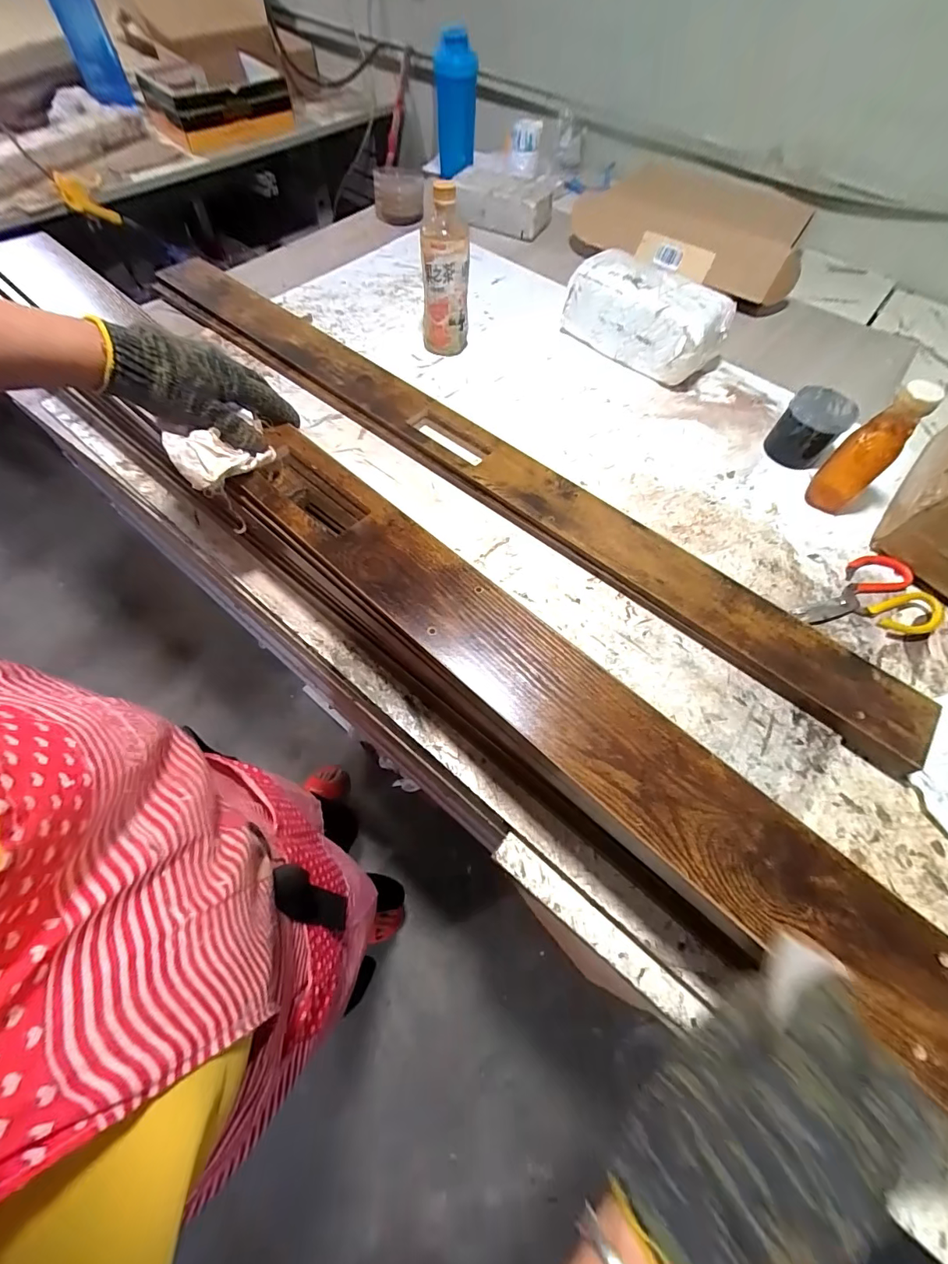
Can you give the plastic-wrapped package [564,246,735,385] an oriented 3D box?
[{"bbox_3d":[0.276,-0.513,0.729,0.109,0.115,0.250,-40,72,-21],"label":"plastic-wrapped package"}]

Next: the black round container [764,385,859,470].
[{"bbox_3d":[0.487,-0.296,0.652,0.088,0.081,0.085,-39,71,-20],"label":"black round container"}]

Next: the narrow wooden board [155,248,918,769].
[{"bbox_3d":[-0.039,-0.271,0.623,1.280,0.031,0.082,38,67,15],"label":"narrow wooden board"}]

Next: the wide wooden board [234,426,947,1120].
[{"bbox_3d":[0.047,0.048,0.352,0.692,0.030,0.086,40,67,17],"label":"wide wooden board"}]

